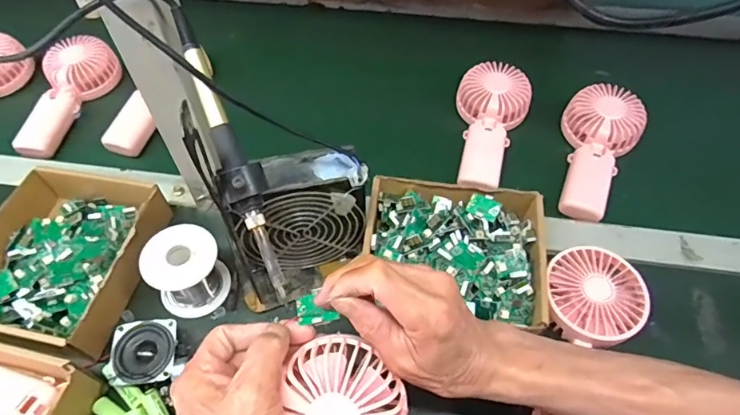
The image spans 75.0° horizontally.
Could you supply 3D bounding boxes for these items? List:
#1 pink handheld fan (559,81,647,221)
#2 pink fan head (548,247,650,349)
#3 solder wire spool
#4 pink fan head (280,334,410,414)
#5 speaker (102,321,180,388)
[{"bbox_3d":[0.263,-0.065,0.563,0.082,0.031,0.176,18,71,12],"label":"pink handheld fan"},{"bbox_3d":[0.203,0.086,0.447,0.088,0.047,0.086,0,55,0],"label":"pink fan head"},{"bbox_3d":[-0.169,0.062,0.452,0.065,0.075,0.055,-33,62,-21],"label":"solder wire spool"},{"bbox_3d":[-0.014,0.129,0.315,0.074,0.038,0.084,0,81,-5],"label":"pink fan head"},{"bbox_3d":[-0.200,0.129,0.422,0.059,0.020,0.051,-6,56,-4],"label":"speaker"}]

